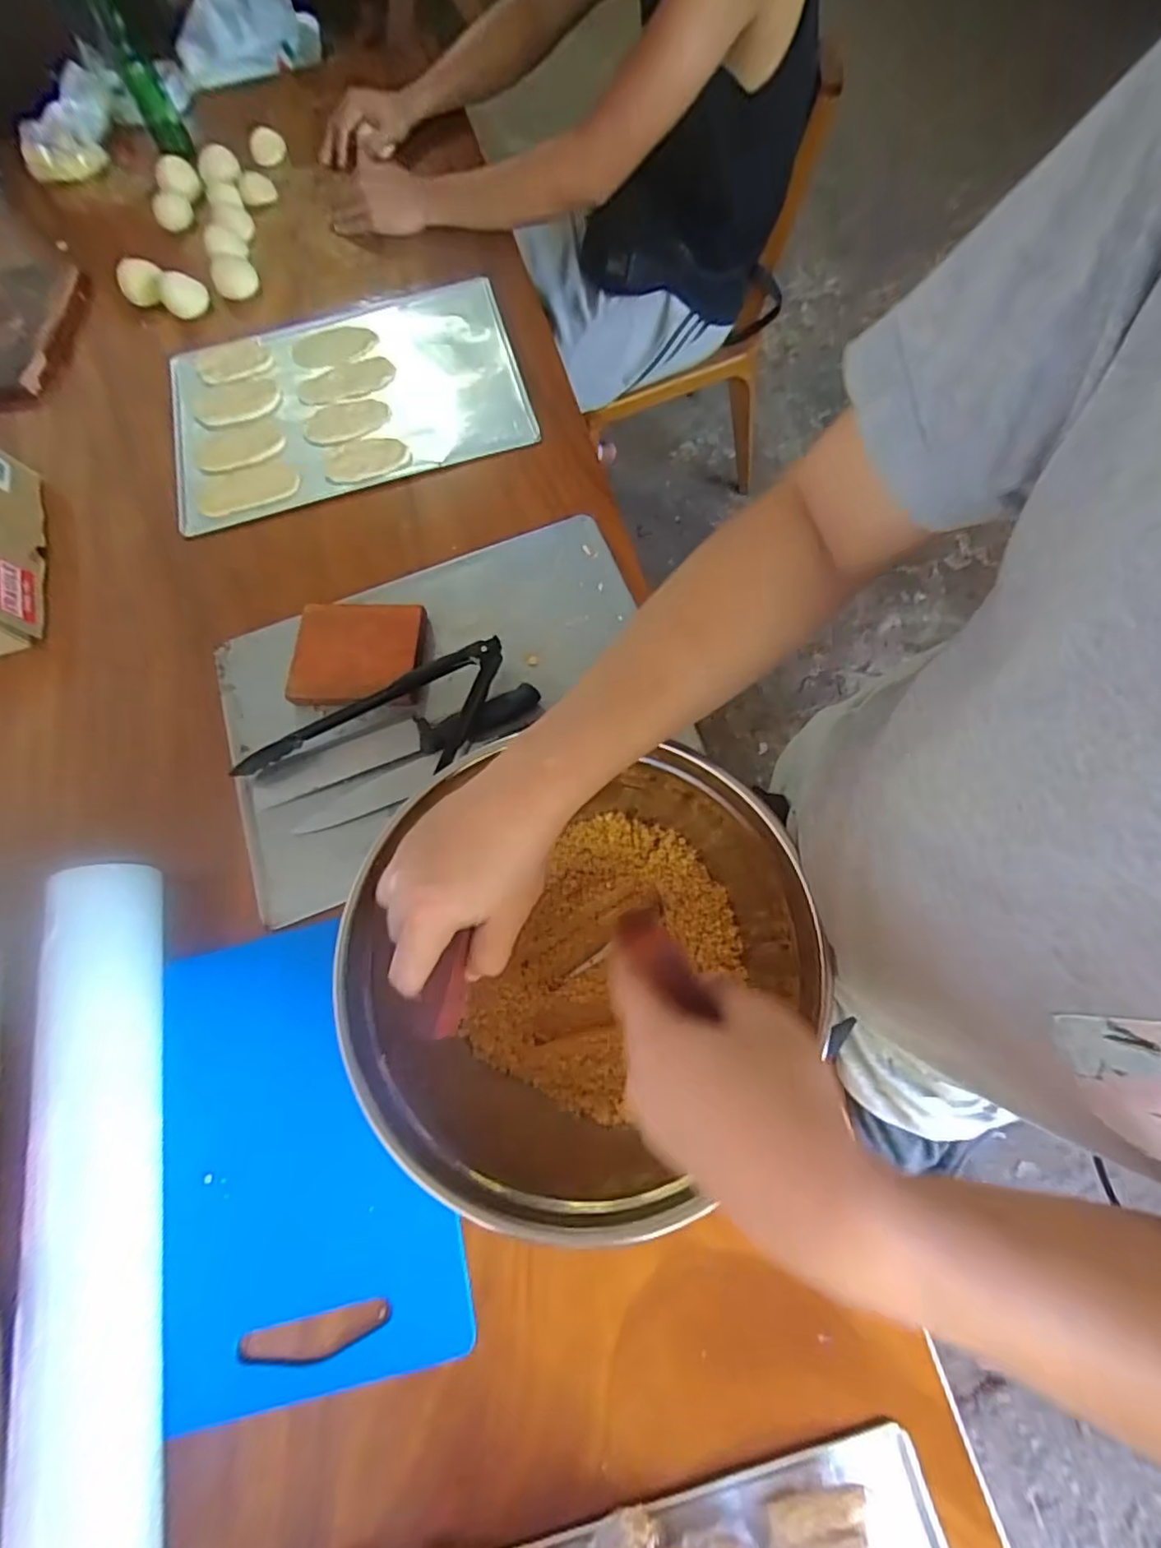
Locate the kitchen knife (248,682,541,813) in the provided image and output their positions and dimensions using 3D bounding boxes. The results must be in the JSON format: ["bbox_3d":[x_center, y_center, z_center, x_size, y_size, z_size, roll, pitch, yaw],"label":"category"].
[{"bbox_3d":[-0.187,-0.031,0.620,0.296,0.026,0.044,-18,69,-1],"label":"kitchen knife"}]

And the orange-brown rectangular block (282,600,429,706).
[{"bbox_3d":[-0.237,-0.130,0.653,0.131,0.024,0.117,0,70,6],"label":"orange-brown rectangular block"}]

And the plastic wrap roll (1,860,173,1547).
[{"bbox_3d":[-0.367,0.318,0.471,0.084,0.078,0.486,-15,69,1],"label":"plastic wrap roll"}]

